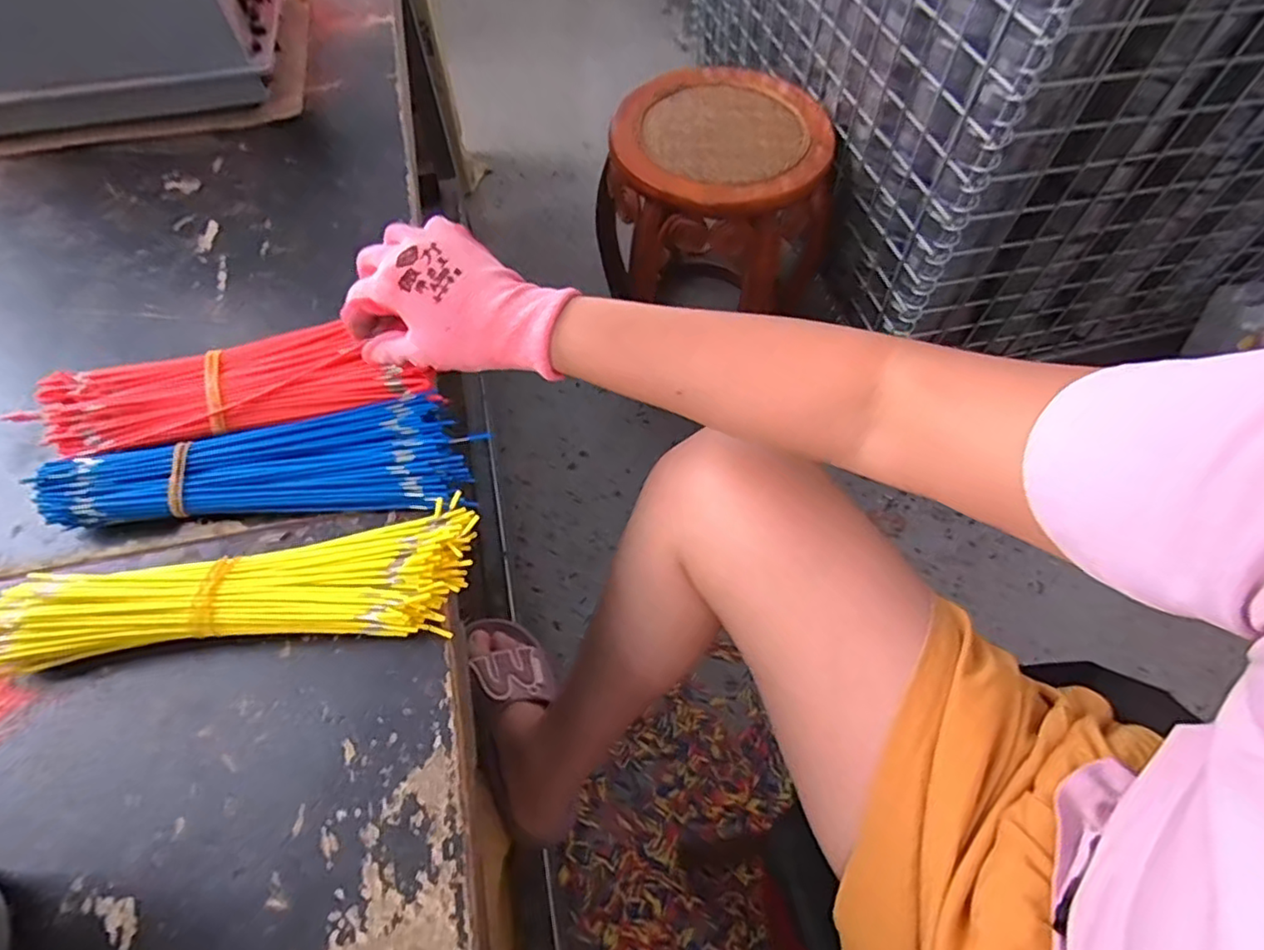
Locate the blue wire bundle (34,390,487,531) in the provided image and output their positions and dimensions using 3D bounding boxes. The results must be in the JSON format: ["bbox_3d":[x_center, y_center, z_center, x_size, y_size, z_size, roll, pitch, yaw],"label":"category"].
[{"bbox_3d":[-0.230,-0.009,0.405,0.247,0.026,0.073,-5,61,-3],"label":"blue wire bundle"}]

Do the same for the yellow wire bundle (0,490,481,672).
[{"bbox_3d":[-0.227,0.061,0.365,0.261,0.030,0.077,-5,61,-3],"label":"yellow wire bundle"}]

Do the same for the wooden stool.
[{"bbox_3d":[0.131,-0.400,1.039,0.309,0.336,0.297,0,61,0],"label":"wooden stool"}]

